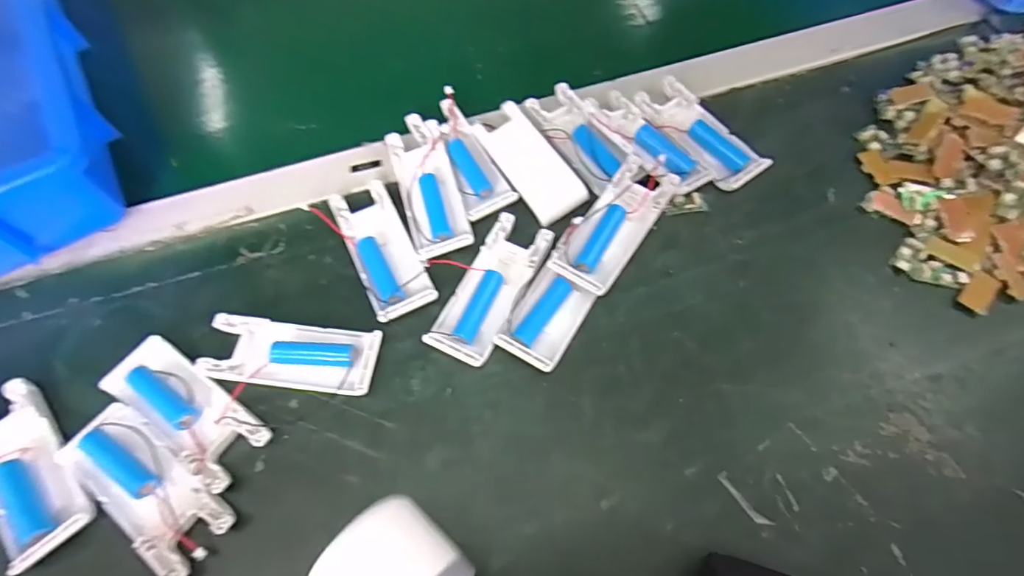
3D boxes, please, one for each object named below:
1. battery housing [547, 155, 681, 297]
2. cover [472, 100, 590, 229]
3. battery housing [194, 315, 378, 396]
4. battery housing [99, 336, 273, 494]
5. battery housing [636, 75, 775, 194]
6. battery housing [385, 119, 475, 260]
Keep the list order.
[{"bbox_3d":[0.066,-0.043,0.336,0.046,0.027,0.102,32,69,18],"label":"battery housing"},{"bbox_3d":[0.012,-0.093,0.367,0.041,0.012,0.097,-31,65,-13],"label":"cover"},{"bbox_3d":[-0.134,0.041,0.310,0.103,0.013,0.042,5,63,6],"label":"battery housing"},{"bbox_3d":[-0.188,0.071,0.295,0.101,0.016,0.039,32,69,18],"label":"battery housing"},{"bbox_3d":[0.141,-0.116,0.383,0.042,0.017,0.103,-33,66,-13],"label":"battery housing"},{"bbox_3d":[-0.058,-0.070,0.357,0.040,0.017,0.101,-17,63,-6],"label":"battery housing"}]

